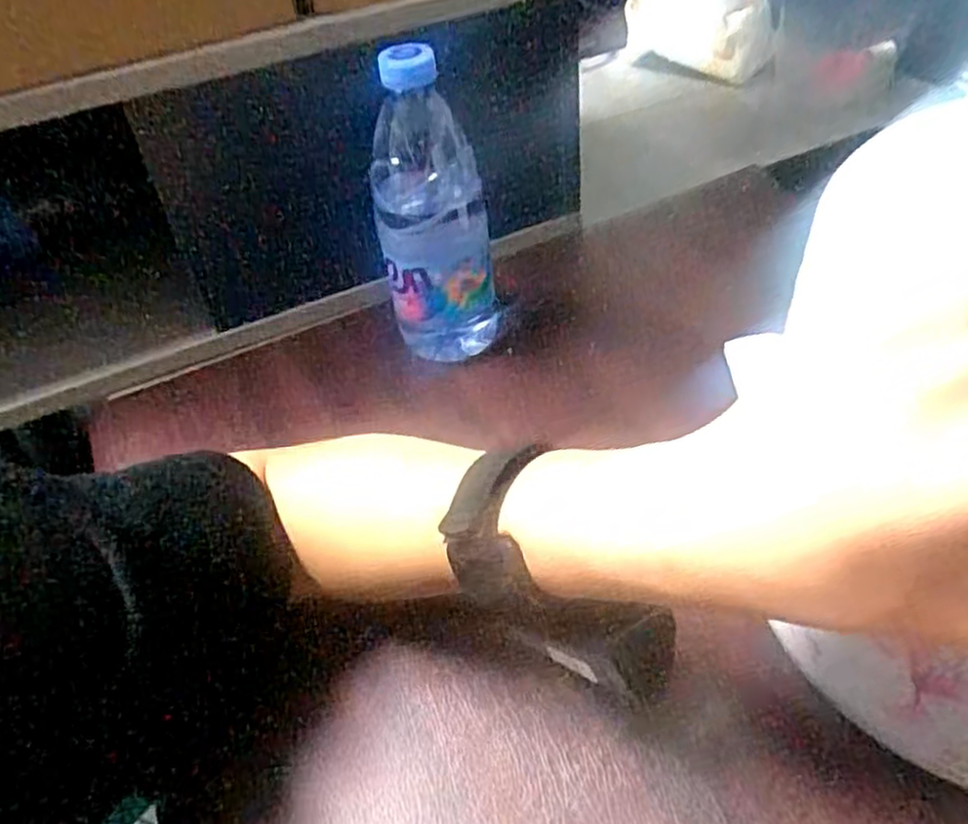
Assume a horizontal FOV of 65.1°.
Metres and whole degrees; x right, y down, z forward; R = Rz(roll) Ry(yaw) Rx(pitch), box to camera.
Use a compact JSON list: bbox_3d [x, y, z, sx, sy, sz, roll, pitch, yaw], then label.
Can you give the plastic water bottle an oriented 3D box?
[{"bbox_3d":[-0.032,-0.116,0.476,0.068,0.198,0.057,-9,43,-4],"label":"plastic water bottle"}]

